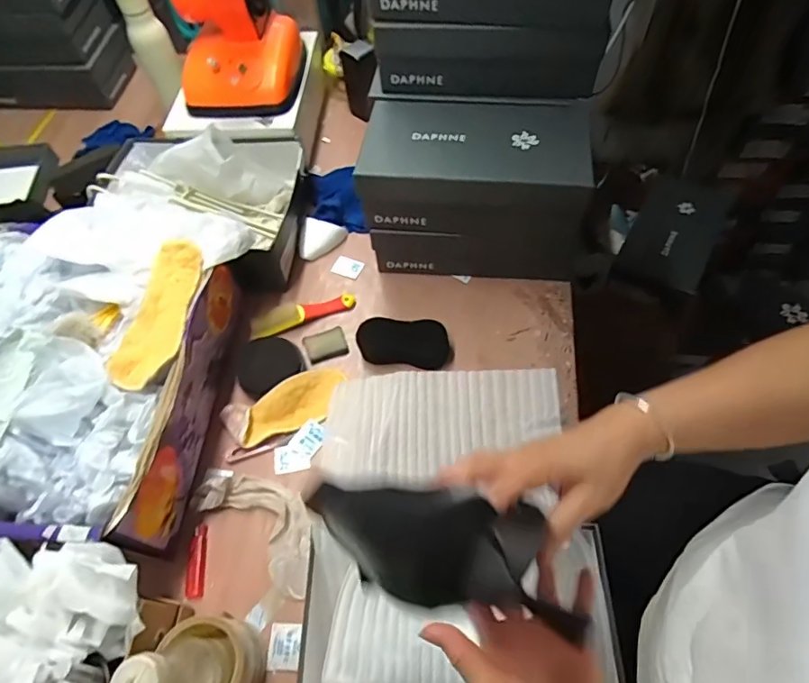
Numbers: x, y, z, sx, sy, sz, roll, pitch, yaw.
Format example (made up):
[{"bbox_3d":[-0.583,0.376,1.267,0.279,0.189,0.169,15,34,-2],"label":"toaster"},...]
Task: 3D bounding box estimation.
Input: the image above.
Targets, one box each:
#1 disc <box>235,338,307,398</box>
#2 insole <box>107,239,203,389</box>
[{"bbox_3d":[-0.190,0.028,0.719,0.088,0.018,0.074,-26,61,-12],"label":"disc"},{"bbox_3d":[-0.290,-0.037,0.622,0.070,0.023,0.198,7,59,7],"label":"insole"}]

